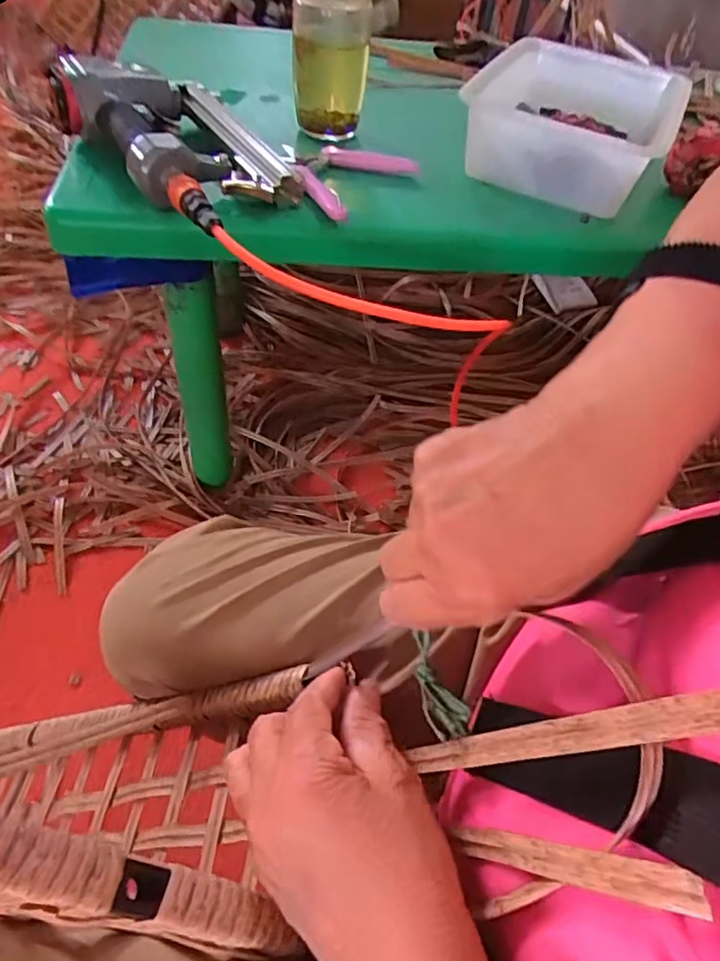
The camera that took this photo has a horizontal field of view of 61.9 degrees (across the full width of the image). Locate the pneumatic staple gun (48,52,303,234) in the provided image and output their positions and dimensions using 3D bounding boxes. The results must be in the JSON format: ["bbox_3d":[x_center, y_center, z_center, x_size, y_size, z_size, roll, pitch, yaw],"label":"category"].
[{"bbox_3d":[-0.153,-0.319,0.550,0.154,0.053,0.257,-33,62,-30],"label":"pneumatic staple gun"}]

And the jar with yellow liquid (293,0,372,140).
[{"bbox_3d":[-0.029,-0.447,0.630,0.078,0.136,0.072,5,50,-3],"label":"jar with yellow liquid"}]

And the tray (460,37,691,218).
[{"bbox_3d":[0.248,-0.426,0.694,0.222,0.078,0.334,18,50,7],"label":"tray"}]

